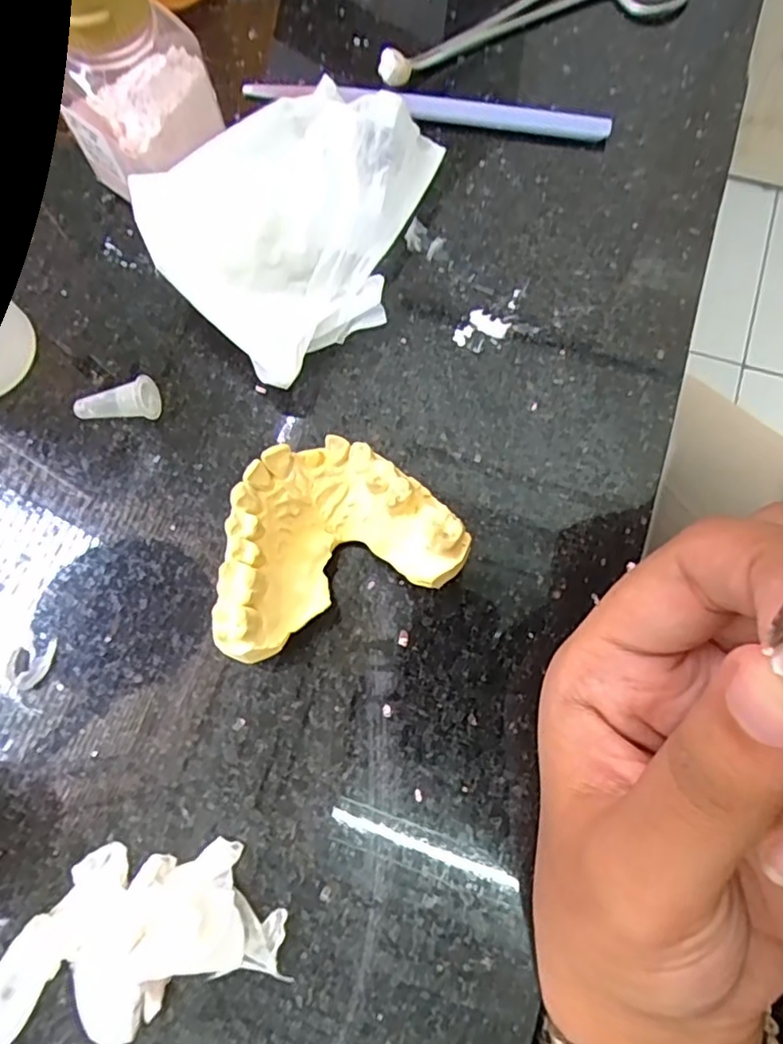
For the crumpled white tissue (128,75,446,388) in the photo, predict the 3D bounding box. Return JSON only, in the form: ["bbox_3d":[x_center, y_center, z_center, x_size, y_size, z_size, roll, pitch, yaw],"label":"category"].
[{"bbox_3d":[-0.027,-0.101,0.212,0.097,0.029,0.074,-43,76,-11],"label":"crumpled white tissue"}]

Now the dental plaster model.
[{"bbox_3d":[-0.018,0.005,0.179,0.066,0.027,0.049,-22,73,-5],"label":"dental plaster model"}]

